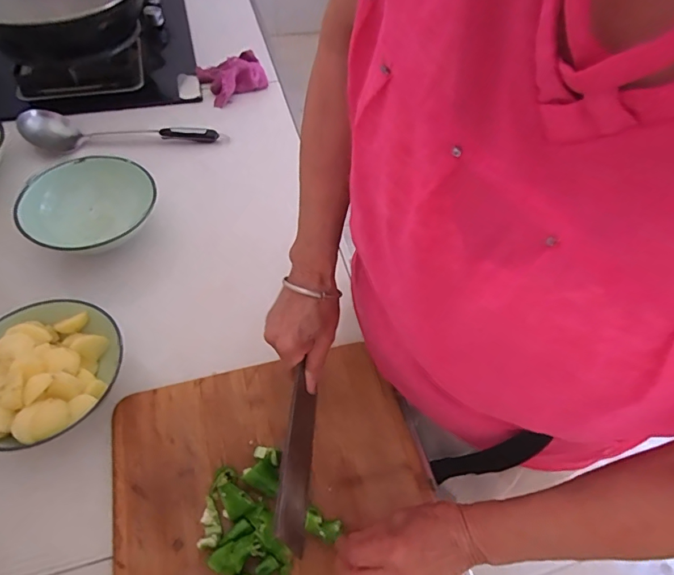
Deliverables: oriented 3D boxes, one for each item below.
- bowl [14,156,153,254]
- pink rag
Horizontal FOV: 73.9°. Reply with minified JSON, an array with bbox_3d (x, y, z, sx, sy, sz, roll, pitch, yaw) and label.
[{"bbox_3d":[-0.351,-0.112,0.655,0.170,0.063,0.179,1,55,-2],"label":"bowl"},{"bbox_3d":[-0.212,-0.435,0.910,0.123,0.038,0.116,-24,61,-20],"label":"pink rag"}]

